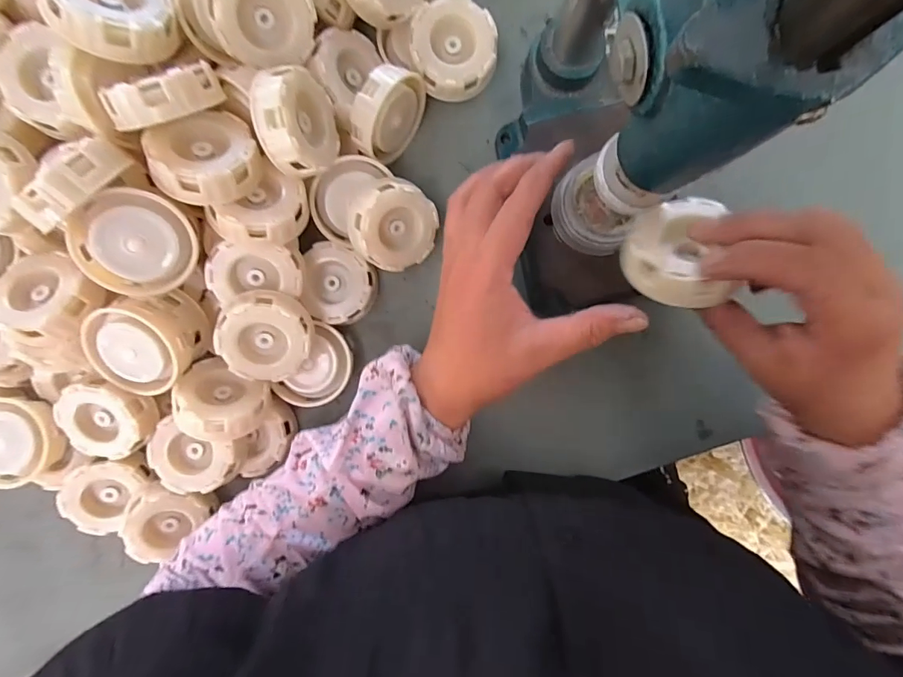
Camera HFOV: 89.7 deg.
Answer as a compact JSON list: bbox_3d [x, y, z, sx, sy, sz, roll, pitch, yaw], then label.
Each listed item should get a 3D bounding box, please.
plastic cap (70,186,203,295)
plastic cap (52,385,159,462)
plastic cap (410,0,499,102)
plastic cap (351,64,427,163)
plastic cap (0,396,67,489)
[{"bbox_3d":[-0.189,-0.059,0.276,0.060,0.021,0.062,-13,132,-15],"label":"plastic cap"},{"bbox_3d":[-0.244,0.058,0.317,0.061,0.023,0.054,-5,93,1],"label":"plastic cap"},{"bbox_3d":[0.002,-0.203,0.319,0.057,0.023,0.061,0,93,1],"label":"plastic cap"},{"bbox_3d":[-0.045,-0.156,0.316,0.029,0.048,0.064,36,93,-1],"label":"plastic cap"},{"bbox_3d":[-0.315,0.073,0.324,0.065,0.019,0.061,0,93,1],"label":"plastic cap"}]

